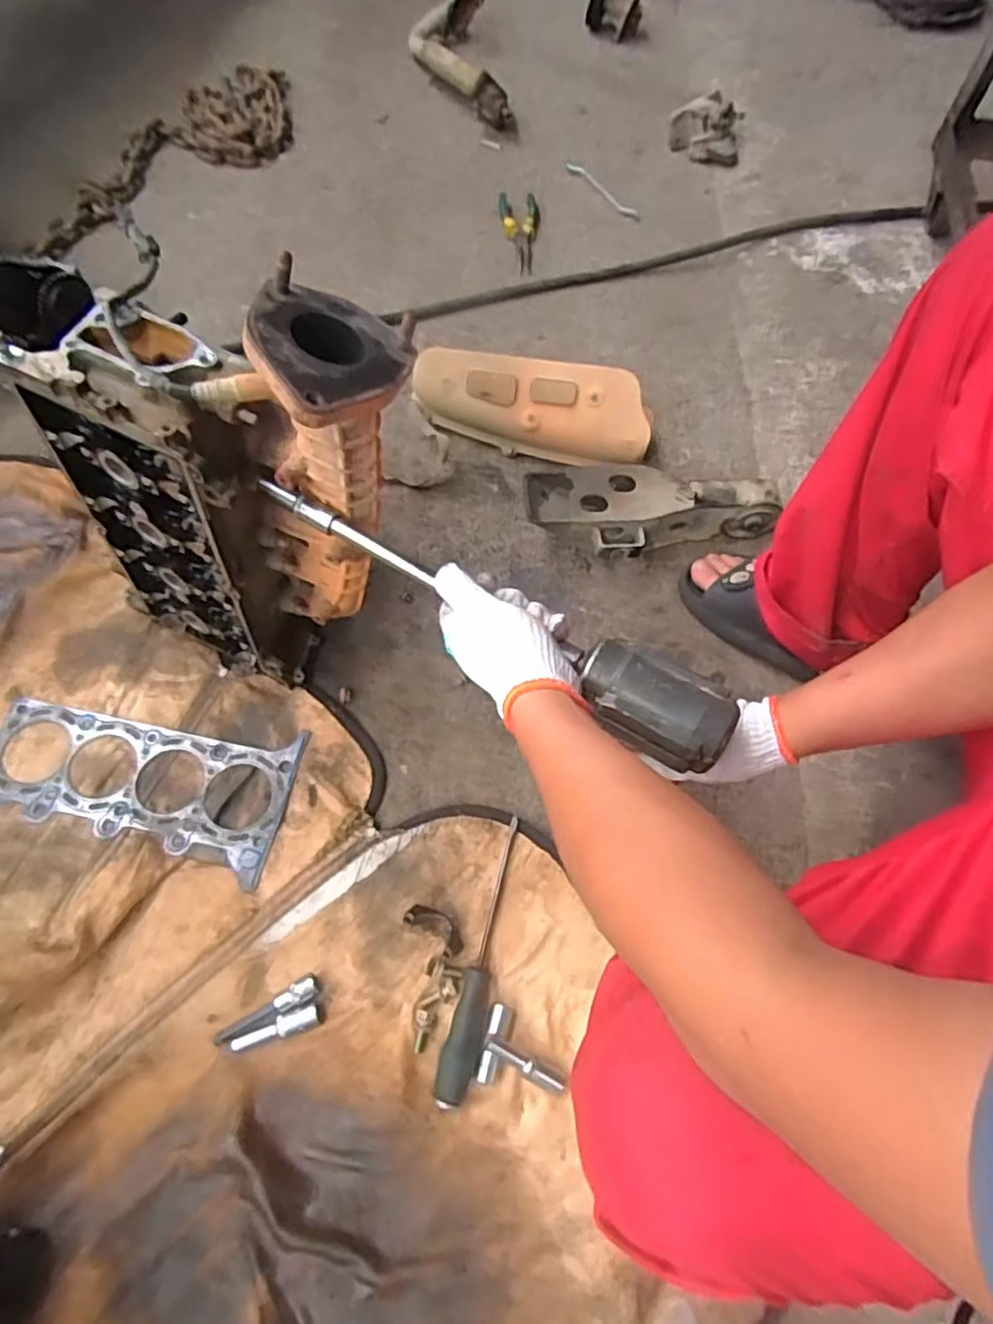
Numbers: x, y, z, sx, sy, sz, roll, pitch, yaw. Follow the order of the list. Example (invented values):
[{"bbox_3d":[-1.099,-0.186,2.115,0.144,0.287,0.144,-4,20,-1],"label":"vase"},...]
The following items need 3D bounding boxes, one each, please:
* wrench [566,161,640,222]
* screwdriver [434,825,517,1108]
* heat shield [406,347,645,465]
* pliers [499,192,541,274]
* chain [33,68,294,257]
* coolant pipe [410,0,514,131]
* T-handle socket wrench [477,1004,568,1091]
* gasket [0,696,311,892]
[{"bbox_3d":[0.190,-0.836,1.180,0.035,0.015,0.185,-37,71,-18],"label":"wrench"},{"bbox_3d":[-0.007,0.278,0.637,0.030,0.026,0.258,17,64,5],"label":"screwdriver"},{"bbox_3d":[0.046,-0.338,0.886,0.307,0.123,0.043,10,28,7],"label":"heat shield"},{"bbox_3d":[0.036,-0.727,1.116,0.069,0.030,0.197,5,64,0],"label":"pliers"},{"bbox_3d":[-0.576,-0.897,1.169,0.229,0.038,0.601,40,69,15],"label":"chain"},{"bbox_3d":[-0.080,-1.192,1.302,0.161,0.071,0.448,-7,65,-6],"label":"coolant pipe"},{"bbox_3d":[0.027,0.353,0.604,0.078,0.023,0.062,10,64,2],"label":"T-handle socket wrench"},{"bbox_3d":[-0.381,0.125,0.703,0.323,0.006,0.143,11,65,1],"label":"gasket"}]

